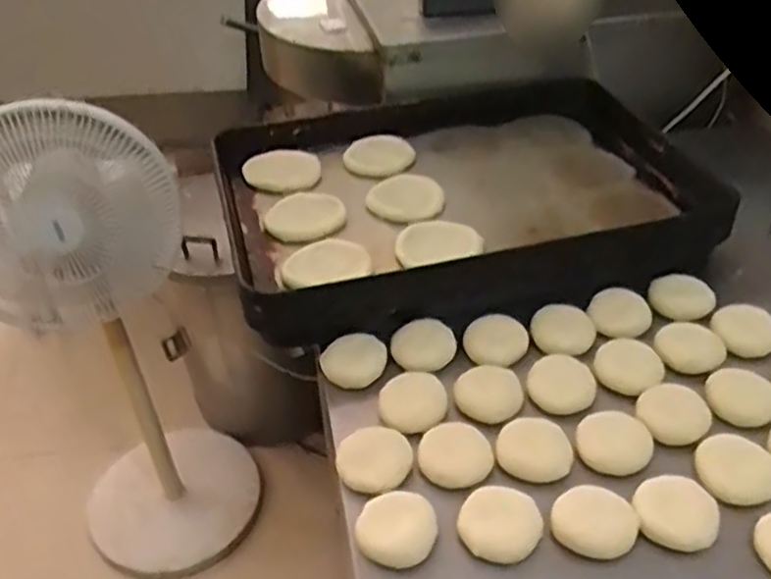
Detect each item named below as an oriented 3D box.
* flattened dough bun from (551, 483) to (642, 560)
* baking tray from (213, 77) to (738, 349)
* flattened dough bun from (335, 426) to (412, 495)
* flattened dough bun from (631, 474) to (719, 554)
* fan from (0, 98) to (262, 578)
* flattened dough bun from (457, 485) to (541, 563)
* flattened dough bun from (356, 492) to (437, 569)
[{"bbox_3d":[0.179,0.196,0.627,0.066,0.014,0.069,-1,38,1],"label":"flattened dough bun"},{"bbox_3d":[0.097,-0.135,0.993,0.596,0.084,0.426,-10,39,-11],"label":"baking tray"},{"bbox_3d":[-0.010,0.157,0.683,0.064,0.023,0.058,6,39,10],"label":"flattened dough bun"},{"bbox_3d":[0.250,0.191,0.632,0.069,0.015,0.066,-1,38,1],"label":"flattened dough bun"},{"bbox_3d":[-0.494,0.122,1.358,0.330,1.008,0.328,-20,41,-22],"label":"fan"},{"bbox_3d":[0.098,0.195,0.627,0.067,0.016,0.072,-1,38,1],"label":"flattened dough bun"},{"bbox_3d":[0.009,0.204,0.624,0.065,0.031,0.057,-1,38,2],"label":"flattened dough bun"}]

